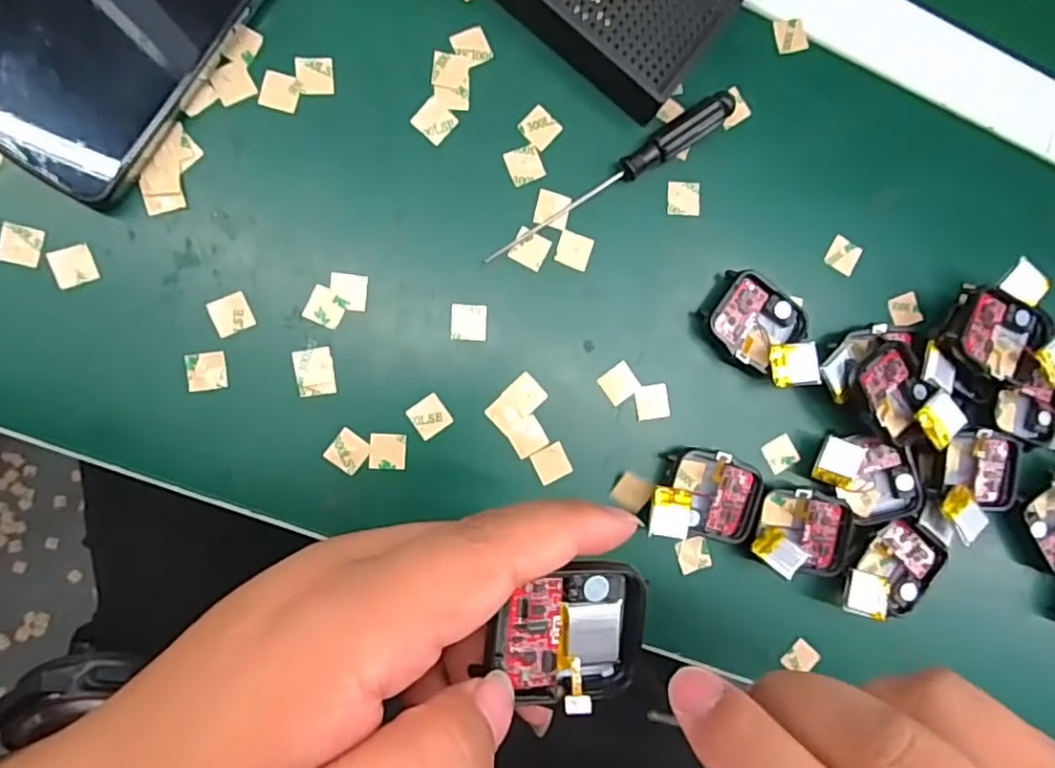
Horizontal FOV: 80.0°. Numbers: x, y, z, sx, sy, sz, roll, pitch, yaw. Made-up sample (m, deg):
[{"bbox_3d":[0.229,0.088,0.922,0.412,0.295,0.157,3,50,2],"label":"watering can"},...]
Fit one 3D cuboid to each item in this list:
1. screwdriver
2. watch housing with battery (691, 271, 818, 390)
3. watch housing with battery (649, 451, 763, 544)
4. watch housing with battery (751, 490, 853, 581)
[{"bbox_3d":[0.040,-0.091,0.282,0.129,0.014,0.013,-37,95,-8],"label":"screwdriver"},{"bbox_3d":[0.109,-0.024,0.290,0.057,0.018,0.039,36,84,-7],"label":"watch housing with battery"},{"bbox_3d":[0.081,0.051,0.286,0.052,0.017,0.039,10,88,-9],"label":"watch housing with battery"},{"bbox_3d":[0.127,0.069,0.291,0.045,0.022,0.037,9,88,-9],"label":"watch housing with battery"}]

